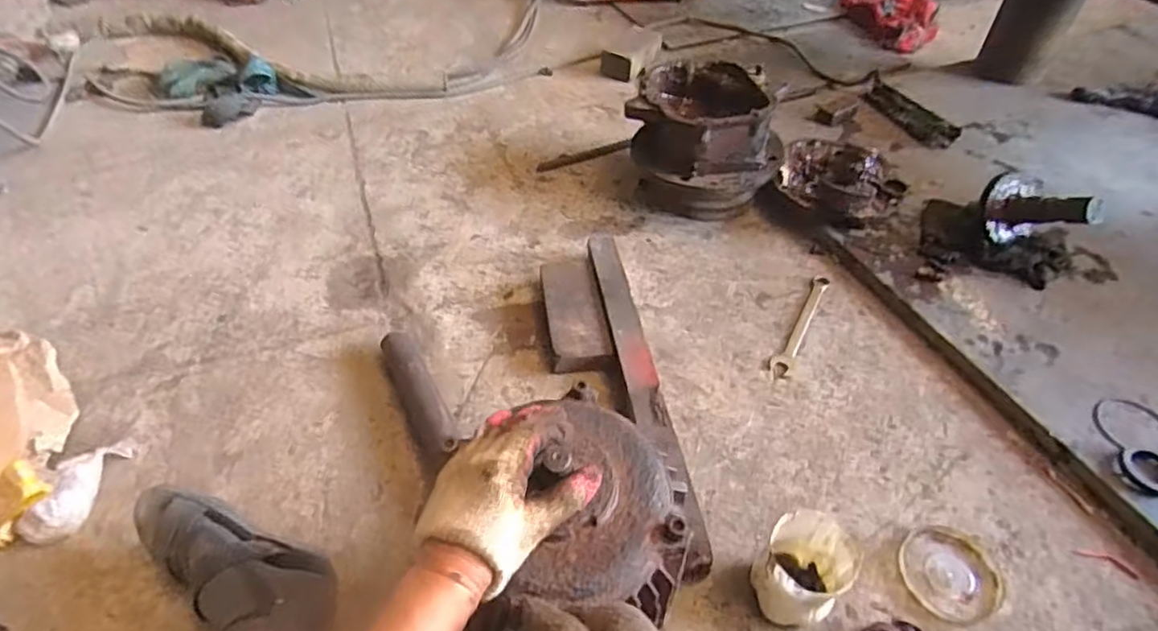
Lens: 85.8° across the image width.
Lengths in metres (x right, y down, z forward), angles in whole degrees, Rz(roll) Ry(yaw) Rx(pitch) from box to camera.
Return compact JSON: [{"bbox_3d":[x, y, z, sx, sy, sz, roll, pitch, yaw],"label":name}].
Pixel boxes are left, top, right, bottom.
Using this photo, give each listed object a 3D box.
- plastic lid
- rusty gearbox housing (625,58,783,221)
[{"bbox_3d":[0.463,0.321,0.781,0.116,0.015,0.111,0,48,0],"label":"plastic lid"},{"bbox_3d":[0.259,-0.360,1.271,0.289,0.201,0.274,14,49,11],"label":"rusty gearbox housing"}]

